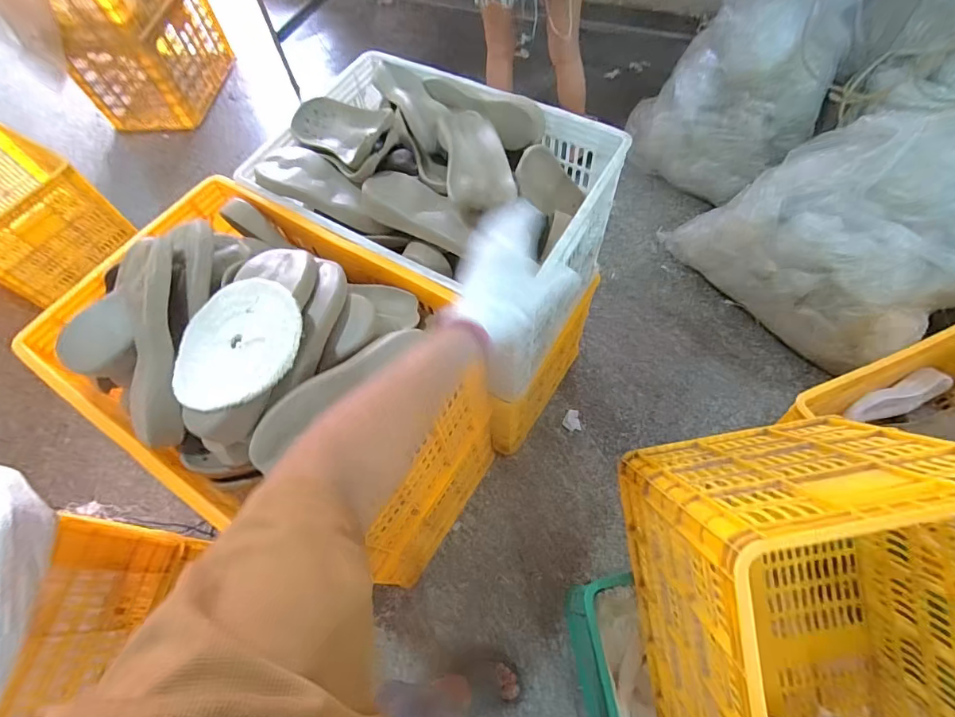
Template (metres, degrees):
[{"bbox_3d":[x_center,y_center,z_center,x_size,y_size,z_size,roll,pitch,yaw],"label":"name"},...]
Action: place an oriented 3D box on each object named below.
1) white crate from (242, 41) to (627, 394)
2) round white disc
[{"bbox_3d":[-0.087,-0.341,1.042,0.693,0.436,0.481,31,69,18],"label":"white crate"},{"bbox_3d":[-0.323,-0.022,0.615,0.184,0.018,0.184,-6,65,13],"label":"round white disc"}]

